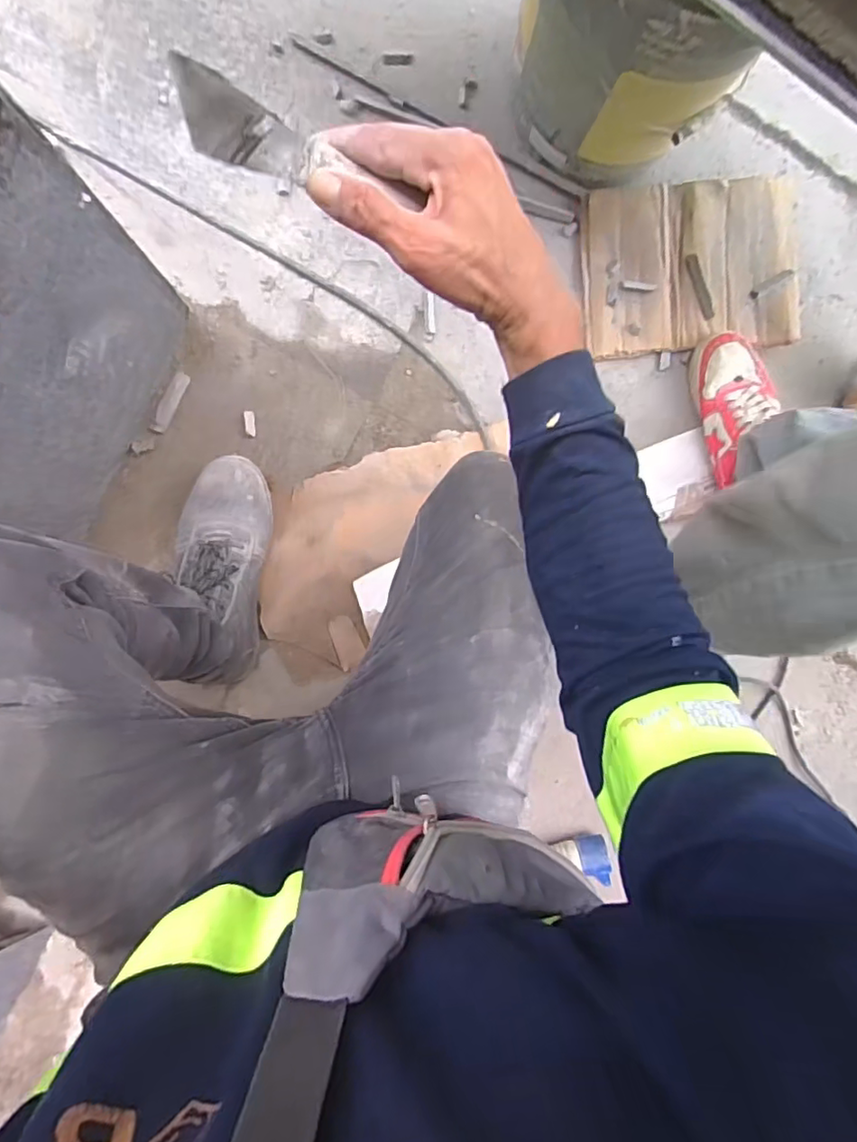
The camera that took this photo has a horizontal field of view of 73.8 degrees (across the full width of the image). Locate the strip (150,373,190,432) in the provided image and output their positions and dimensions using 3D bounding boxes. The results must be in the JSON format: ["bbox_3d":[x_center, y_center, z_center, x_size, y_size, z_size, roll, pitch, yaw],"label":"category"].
[{"bbox_3d":[-0.338,-0.219,0.745,0.019,0.004,0.084,28,92,-8],"label":"strip"}]

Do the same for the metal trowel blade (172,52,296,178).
[{"bbox_3d":[-0.098,-0.235,0.296,0.056,0.004,0.062,-8,77,-33],"label":"metal trowel blade"}]

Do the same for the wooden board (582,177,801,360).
[{"bbox_3d":[0.374,-0.423,0.797,0.309,0.032,0.217,-5,96,-6],"label":"wooden board"}]

